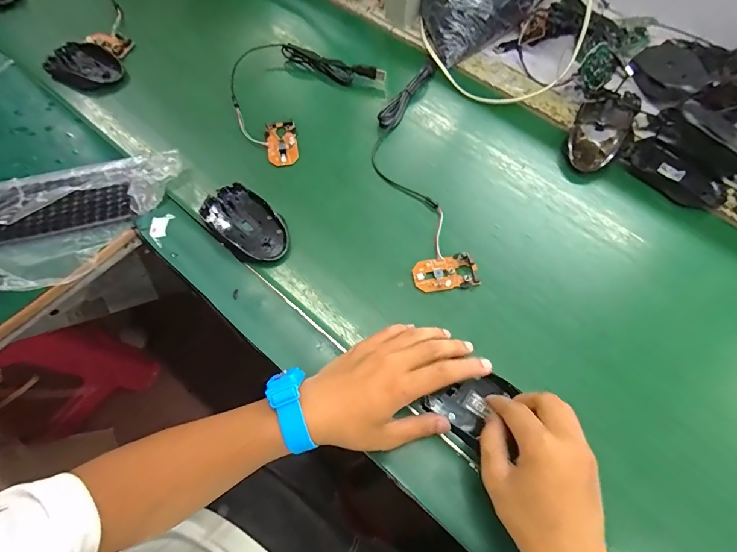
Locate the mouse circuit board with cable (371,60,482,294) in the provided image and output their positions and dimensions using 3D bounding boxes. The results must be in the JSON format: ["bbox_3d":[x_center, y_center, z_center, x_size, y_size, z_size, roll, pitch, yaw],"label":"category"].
[{"bbox_3d":[0.055,-0.136,0.482,0.092,0.014,0.327,-4,65,-3],"label":"mouse circuit board with cable"}]

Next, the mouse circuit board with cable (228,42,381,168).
[{"bbox_3d":[-0.107,-0.248,0.526,0.170,0.018,0.186,38,70,15],"label":"mouse circuit board with cable"}]

